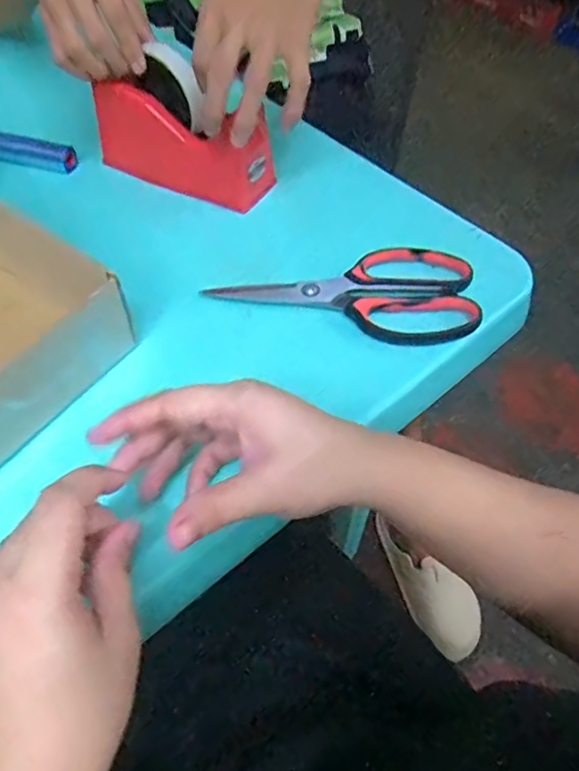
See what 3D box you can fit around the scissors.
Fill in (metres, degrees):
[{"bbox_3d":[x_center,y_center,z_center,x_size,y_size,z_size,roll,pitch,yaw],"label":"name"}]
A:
[{"bbox_3d":[0.042,-0.080,0.444,0.203,0.012,0.091,9,53,5],"label":"scissors"}]

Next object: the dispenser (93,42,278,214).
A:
[{"bbox_3d":[-0.096,-0.228,0.497,0.162,0.097,0.052,18,55,12],"label":"dispenser"}]

